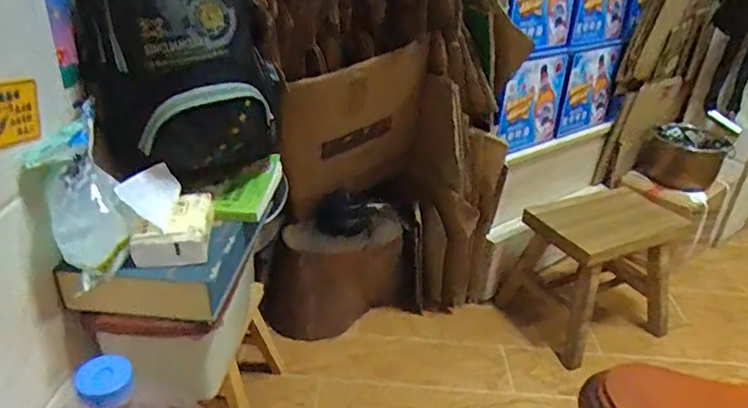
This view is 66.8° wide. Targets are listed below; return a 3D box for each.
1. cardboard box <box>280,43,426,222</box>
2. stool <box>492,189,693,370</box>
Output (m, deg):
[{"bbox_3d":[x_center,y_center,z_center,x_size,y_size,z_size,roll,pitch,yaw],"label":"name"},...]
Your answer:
[{"bbox_3d":[-0.048,-0.141,1.266,0.312,0.452,0.028,-21,59,-16],"label":"cardboard box"},{"bbox_3d":[0.545,0.170,1.419,0.355,0.328,0.261,-9,31,-23],"label":"stool"}]

